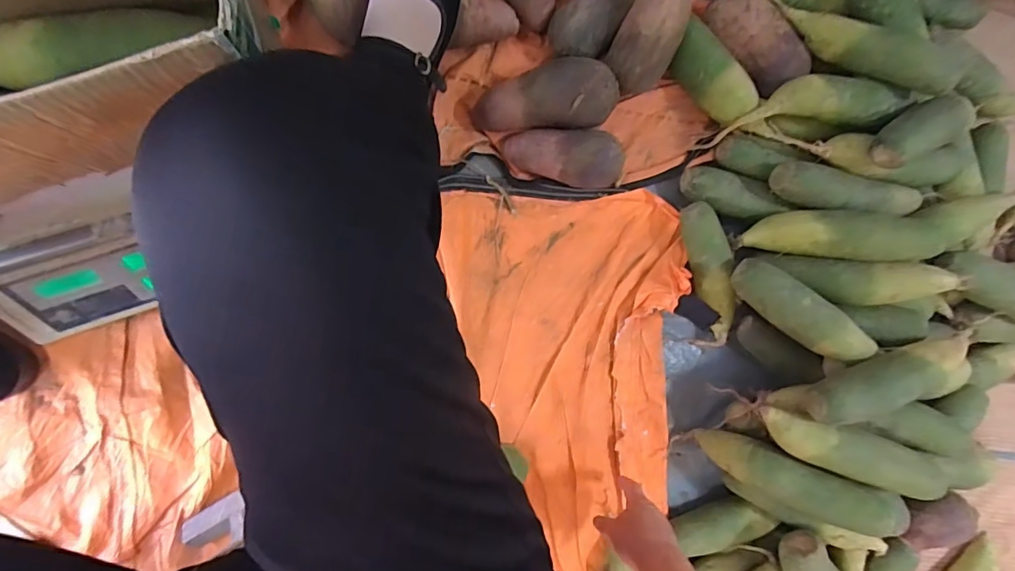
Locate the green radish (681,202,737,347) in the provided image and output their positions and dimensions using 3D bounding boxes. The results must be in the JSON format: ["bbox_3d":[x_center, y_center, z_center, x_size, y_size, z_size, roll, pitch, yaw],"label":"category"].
[{"bbox_3d":[0.258,-0.013,0.645,0.047,0.057,0.183,-14,94,-9],"label":"green radish"}]

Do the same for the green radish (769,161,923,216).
[{"bbox_3d":[0.423,-0.113,0.627,0.196,0.054,0.047,9,91,-9],"label":"green radish"}]

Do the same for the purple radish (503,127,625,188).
[{"bbox_3d":[0.069,-0.152,0.610,0.144,0.055,0.063,3,91,-9],"label":"purple radish"}]

